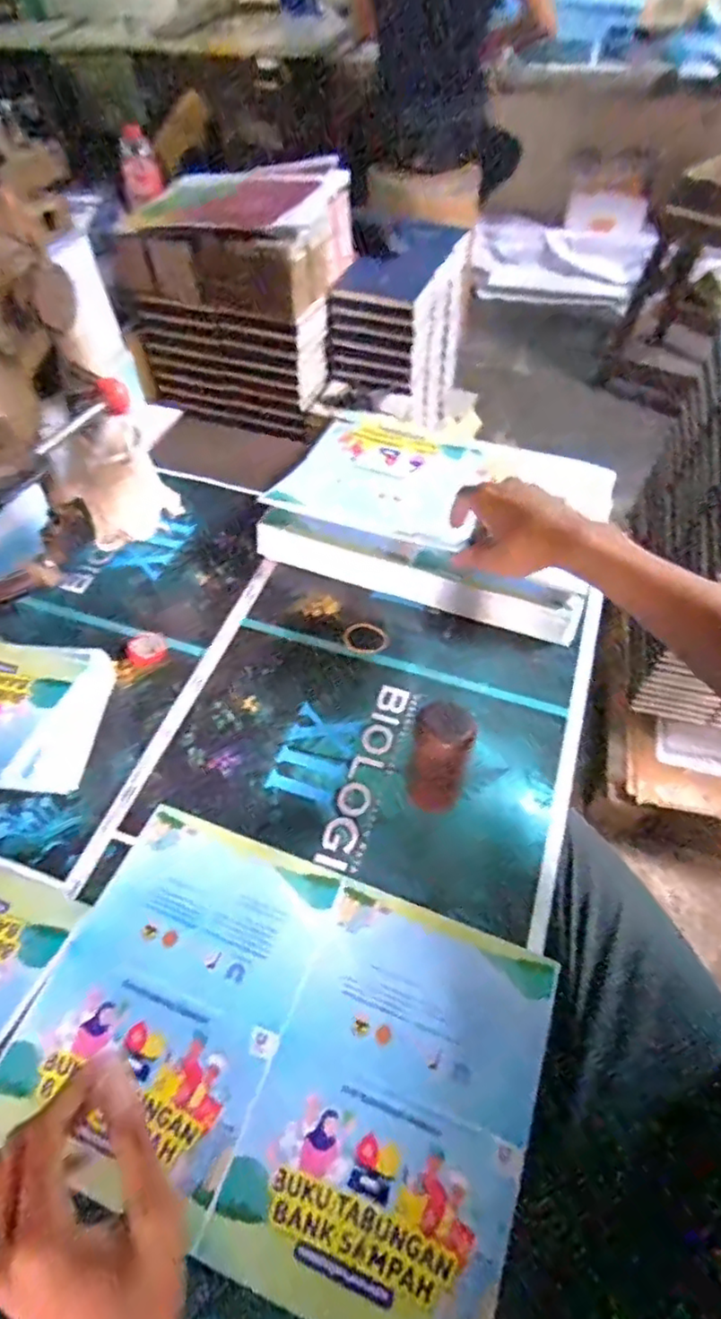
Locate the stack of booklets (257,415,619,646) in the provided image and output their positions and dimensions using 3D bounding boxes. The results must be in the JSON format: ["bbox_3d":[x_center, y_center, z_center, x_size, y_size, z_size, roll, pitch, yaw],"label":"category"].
[{"bbox_3d":[0.086,-0.161,0.661,0.313,0.064,0.235,16,55,14],"label":"stack of booklets"}]

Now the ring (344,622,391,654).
[{"bbox_3d":[0.005,-0.020,0.590,0.039,0.004,0.036,-1,52,1],"label":"ring"}]

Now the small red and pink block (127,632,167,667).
[{"bbox_3d":[-0.191,-0.009,0.577,0.033,0.012,0.028,-28,57,-19],"label":"small red and pink block"}]

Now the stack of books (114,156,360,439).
[{"bbox_3d":[-0.292,-0.877,1.577,0.498,0.462,0.327,15,54,13],"label":"stack of books"}]

